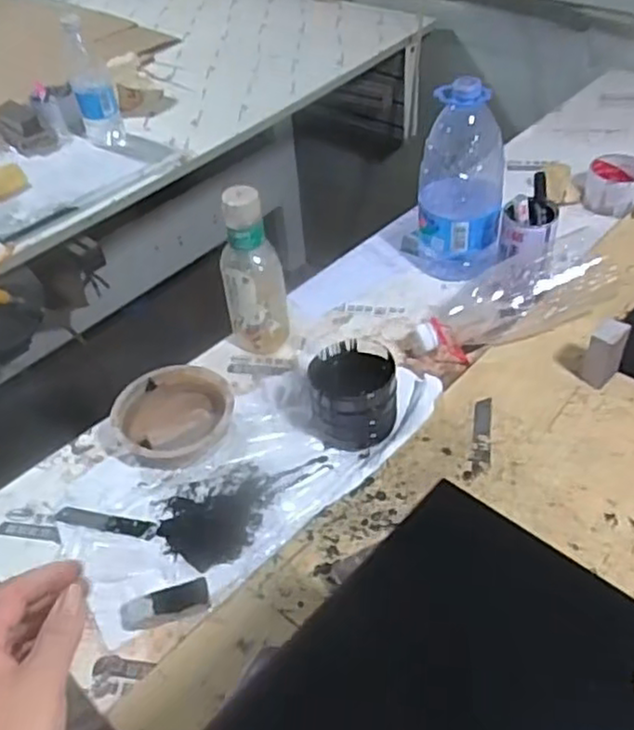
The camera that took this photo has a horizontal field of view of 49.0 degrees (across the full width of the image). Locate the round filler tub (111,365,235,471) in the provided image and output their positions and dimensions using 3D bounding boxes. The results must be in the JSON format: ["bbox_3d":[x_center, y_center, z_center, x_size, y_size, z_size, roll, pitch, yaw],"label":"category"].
[{"bbox_3d":[-0.152,0.052,0.750,0.121,0.029,0.127,-3,44,3],"label":"round filler tub"}]

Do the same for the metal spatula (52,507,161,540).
[{"bbox_3d":[-0.205,0.153,0.678,0.099,0.006,0.019,7,45,13],"label":"metal spatula"}]

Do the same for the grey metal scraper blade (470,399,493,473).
[{"bbox_3d":[0.170,0.072,0.716,0.018,0.004,0.098,5,45,12],"label":"grey metal scraper blade"}]

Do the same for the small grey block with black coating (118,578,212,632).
[{"bbox_3d":[-0.131,0.207,0.598,0.076,0.015,0.029,-16,45,-9],"label":"small grey block with black coating"}]

